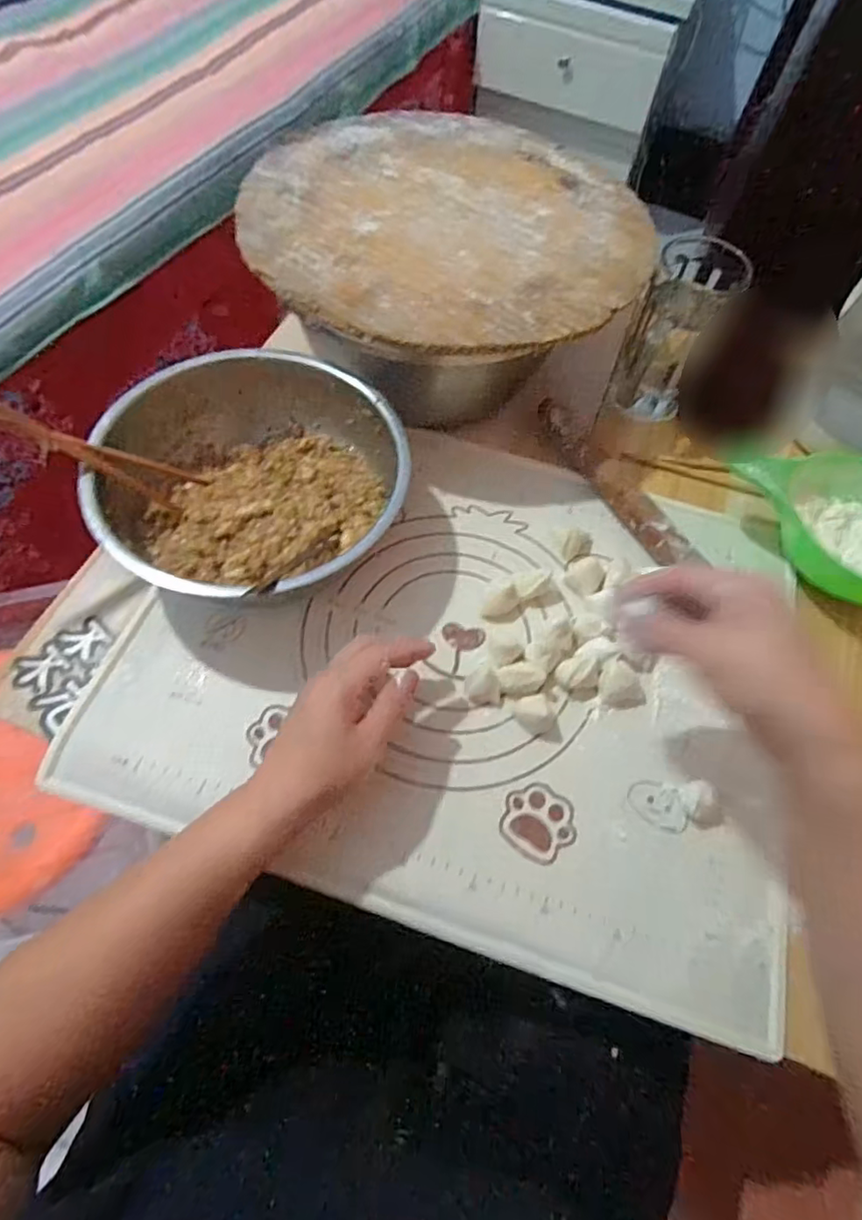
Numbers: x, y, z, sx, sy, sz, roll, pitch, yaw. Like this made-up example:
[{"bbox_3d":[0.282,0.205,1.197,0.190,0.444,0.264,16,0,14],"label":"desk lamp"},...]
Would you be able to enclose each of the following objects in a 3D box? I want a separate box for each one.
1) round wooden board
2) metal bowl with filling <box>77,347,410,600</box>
[{"bbox_3d":[0.016,-0.350,0.521,0.346,0.007,0.349,2,61,-4],"label":"round wooden board"},{"bbox_3d":[-0.128,-0.108,0.475,0.224,0.095,0.213,2,64,-4],"label":"metal bowl with filling"}]

